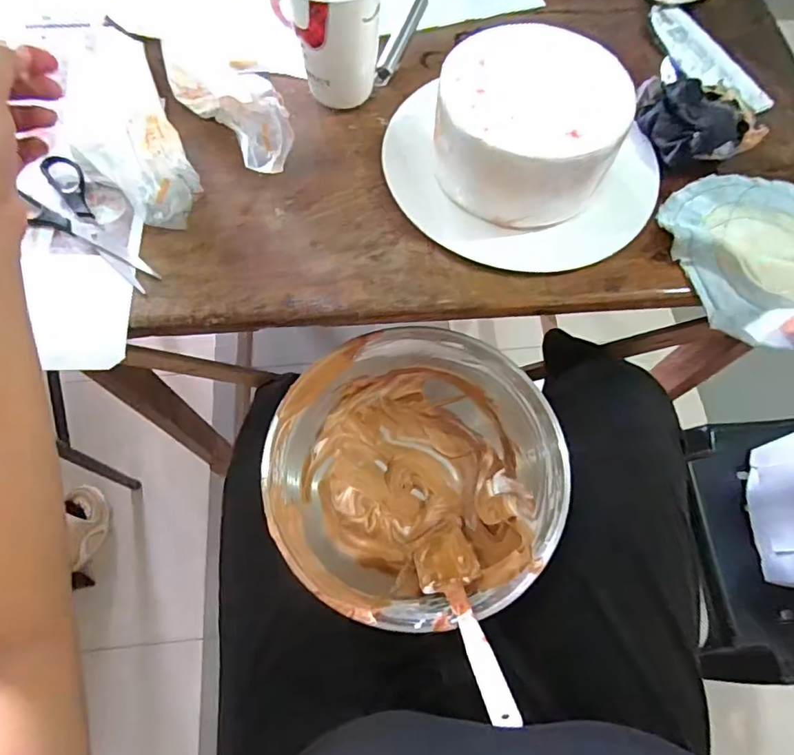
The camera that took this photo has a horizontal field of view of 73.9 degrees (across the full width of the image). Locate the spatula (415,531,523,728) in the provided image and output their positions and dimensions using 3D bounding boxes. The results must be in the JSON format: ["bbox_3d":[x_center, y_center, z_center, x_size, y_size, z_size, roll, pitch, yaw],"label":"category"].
[{"bbox_3d":[0.049,0.166,0.378,0.047,0.199,0.010,-10,102,-6],"label":"spatula"}]

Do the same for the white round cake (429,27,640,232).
[{"bbox_3d":[0.103,-0.203,0.431,0.139,0.081,0.132,1,68,-1],"label":"white round cake"}]

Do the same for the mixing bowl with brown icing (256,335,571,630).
[{"bbox_3d":[0.015,0.089,0.471,0.236,0.101,0.233,1,68,-1],"label":"mixing bowl with brown icing"}]

